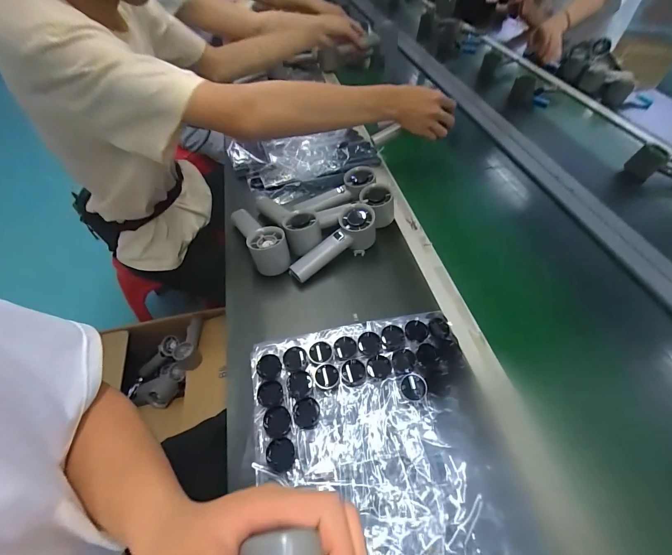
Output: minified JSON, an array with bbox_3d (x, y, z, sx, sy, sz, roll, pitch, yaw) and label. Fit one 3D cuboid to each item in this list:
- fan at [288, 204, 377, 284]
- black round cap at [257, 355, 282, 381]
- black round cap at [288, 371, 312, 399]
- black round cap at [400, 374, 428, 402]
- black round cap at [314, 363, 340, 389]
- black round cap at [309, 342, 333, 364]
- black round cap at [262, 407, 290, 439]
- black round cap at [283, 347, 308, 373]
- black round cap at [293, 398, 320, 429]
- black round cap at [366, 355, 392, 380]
[{"bbox_3d":[0.002,-0.053,0.494,0.069,0.059,0.148,29,55,19],"label":"fan"},{"bbox_3d":[-0.081,0.111,0.387,0.030,0.012,0.031,1,51,-2],"label":"black round cap"},{"bbox_3d":[-0.042,0.125,0.371,0.027,0.004,0.030,-1,51,-4],"label":"black round cap"},{"bbox_3d":[0.090,0.127,0.368,0.029,0.012,0.027,1,51,-2],"label":"black round cap"},{"bbox_3d":[-0.011,0.116,0.374,0.030,0.004,0.029,1,51,-2],"label":"black round cap"},{"bbox_3d":[-0.019,0.092,0.389,0.027,0.005,0.026,1,51,-2],"label":"black round cap"},{"bbox_3d":[-0.066,0.161,0.354,0.030,0.007,0.031,1,51,-2],"label":"black round cap"},{"bbox_3d":[-0.050,0.100,0.389,0.028,0.004,0.031,-1,51,-4],"label":"black round cap"},{"bbox_3d":[-0.033,0.149,0.351,0.029,0.004,0.031,1,51,-2],"label":"black round cap"},{"bbox_3d":[0.052,0.107,0.380,0.028,0.005,0.029,1,51,-2],"label":"black round cap"}]

